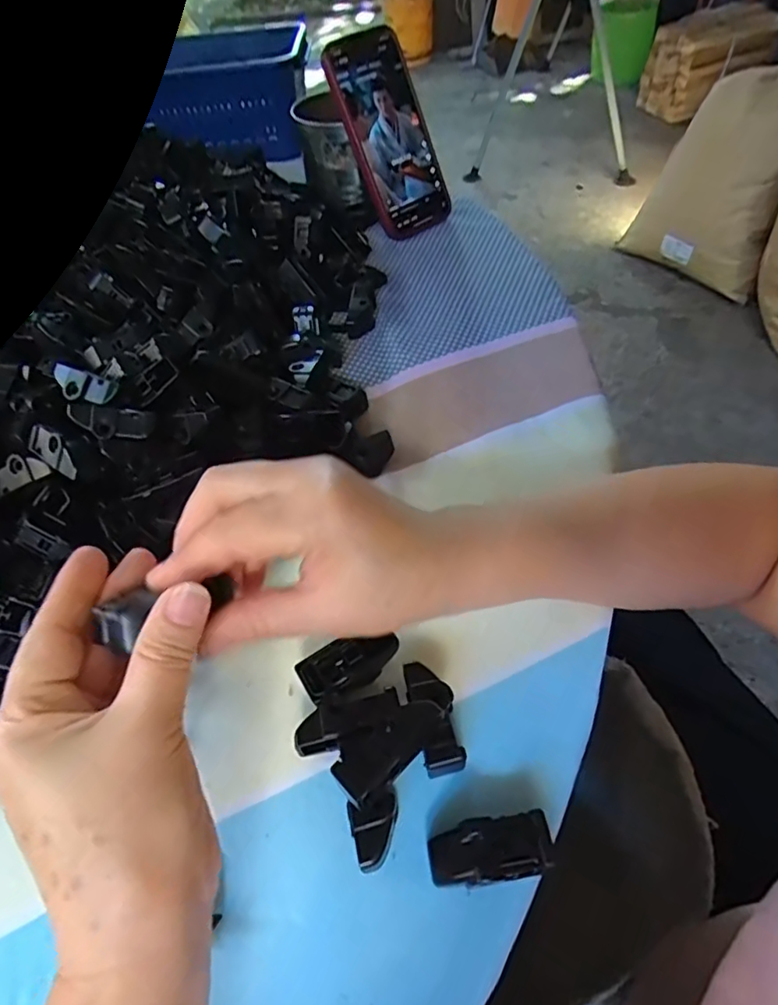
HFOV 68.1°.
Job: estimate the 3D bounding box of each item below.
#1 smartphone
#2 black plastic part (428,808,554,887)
[{"bbox_3d":[0.002,-0.327,0.515,0.075,0.158,0.015,-29,21,-16],"label":"smartphone"},{"bbox_3d":[0.041,0.142,0.234,0.048,0.018,0.022,-6,53,-1],"label":"black plastic part"}]

